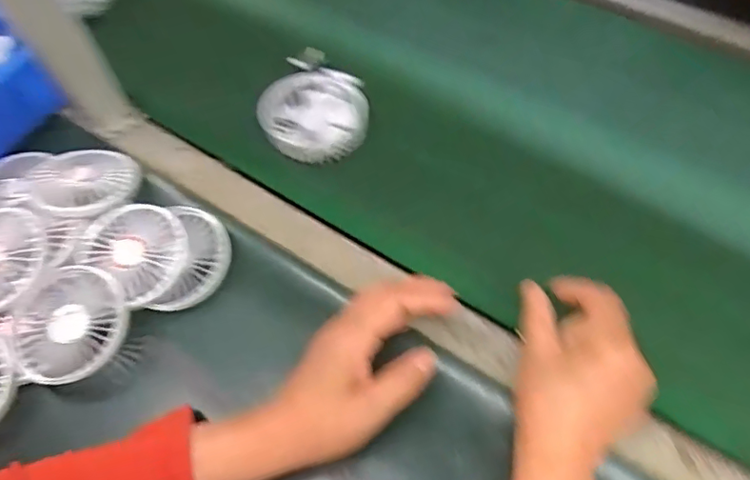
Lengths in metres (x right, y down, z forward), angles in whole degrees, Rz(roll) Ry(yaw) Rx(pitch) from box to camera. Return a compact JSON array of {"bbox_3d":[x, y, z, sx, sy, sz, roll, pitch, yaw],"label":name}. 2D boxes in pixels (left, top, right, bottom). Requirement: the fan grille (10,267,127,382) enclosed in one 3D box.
[{"bbox_3d":[-0.241,0.064,0.434,0.087,0.013,0.096,-35,63,-19],"label":"fan grille"}]

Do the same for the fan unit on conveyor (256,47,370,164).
[{"bbox_3d":[-0.055,-0.141,0.561,0.101,0.042,0.133,4,58,4],"label":"fan unit on conveyor"}]

